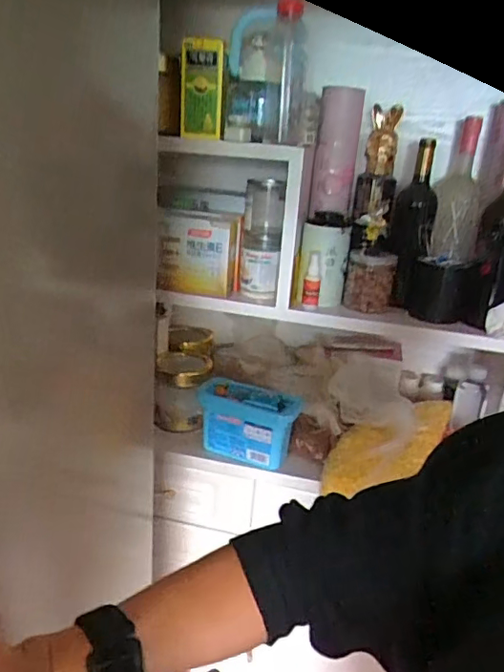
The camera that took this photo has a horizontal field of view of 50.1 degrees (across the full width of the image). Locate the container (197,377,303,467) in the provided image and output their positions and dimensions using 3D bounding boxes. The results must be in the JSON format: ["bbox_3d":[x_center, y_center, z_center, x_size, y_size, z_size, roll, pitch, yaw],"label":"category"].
[{"bbox_3d":[-0.007,0.152,0.951,0.177,0.113,0.084,13,21,21],"label":"container"}]

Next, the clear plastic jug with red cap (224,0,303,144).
[{"bbox_3d":[0.017,-0.423,0.876,0.107,0.197,0.111,5,20,0],"label":"clear plastic jug with red cap"}]

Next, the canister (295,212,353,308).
[{"bbox_3d":[0.124,-0.133,0.948,0.086,0.148,0.079,6,20,2],"label":"canister"}]

